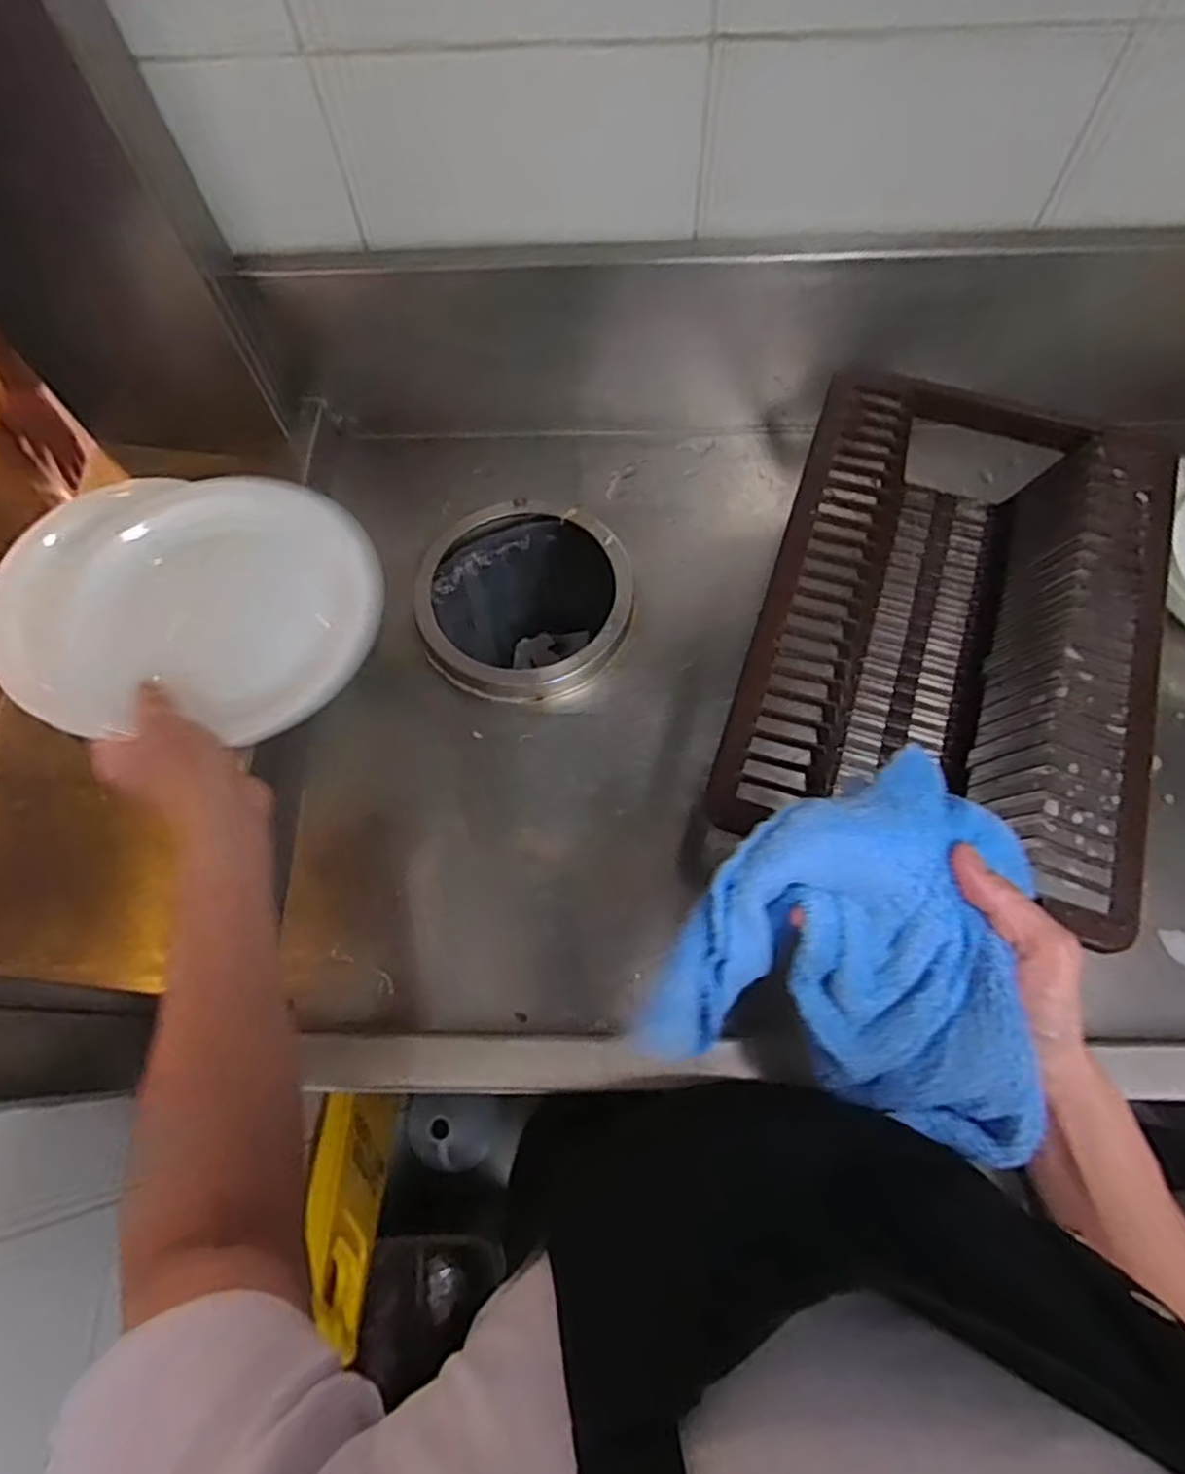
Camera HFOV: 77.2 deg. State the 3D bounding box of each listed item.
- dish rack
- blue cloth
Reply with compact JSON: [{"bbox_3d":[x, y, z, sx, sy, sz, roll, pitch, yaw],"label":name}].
[{"bbox_3d":[0.309,-0.086,0.668,0.305,0.133,0.464,18,70,7],"label":"dish rack"},{"bbox_3d":[0.152,0.111,0.427,0.190,0.097,0.183,16,69,7],"label":"blue cloth"}]

